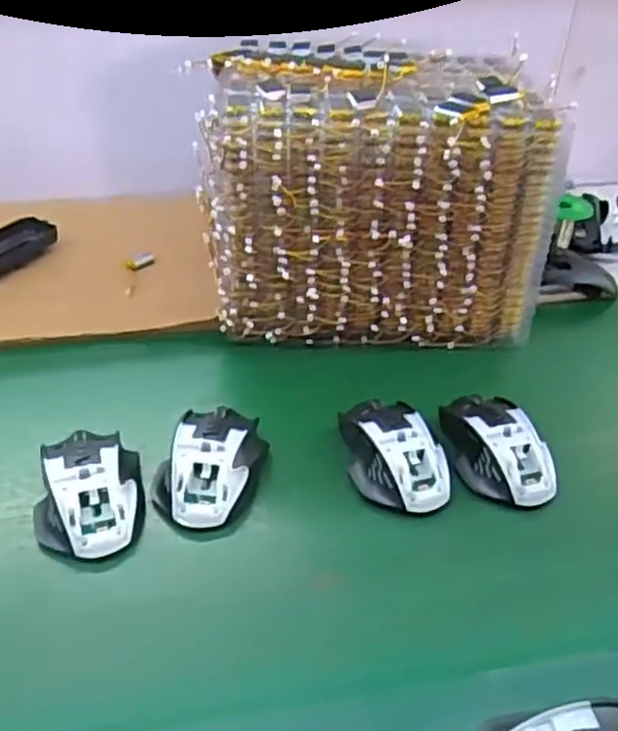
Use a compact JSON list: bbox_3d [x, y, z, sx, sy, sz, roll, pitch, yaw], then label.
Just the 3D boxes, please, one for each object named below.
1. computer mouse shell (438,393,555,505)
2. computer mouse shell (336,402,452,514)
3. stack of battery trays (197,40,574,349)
[{"bbox_3d":[0.150,0.063,0.583,0.062,0.038,0.109,-7,37,-13],"label":"computer mouse shell"},{"bbox_3d":[0.068,0.068,0.570,0.069,0.038,0.098,-5,36,-12],"label":"computer mouse shell"},{"bbox_3d":[0.065,-0.181,0.744,0.312,0.228,0.250,2,36,-1],"label":"stack of battery trays"}]

